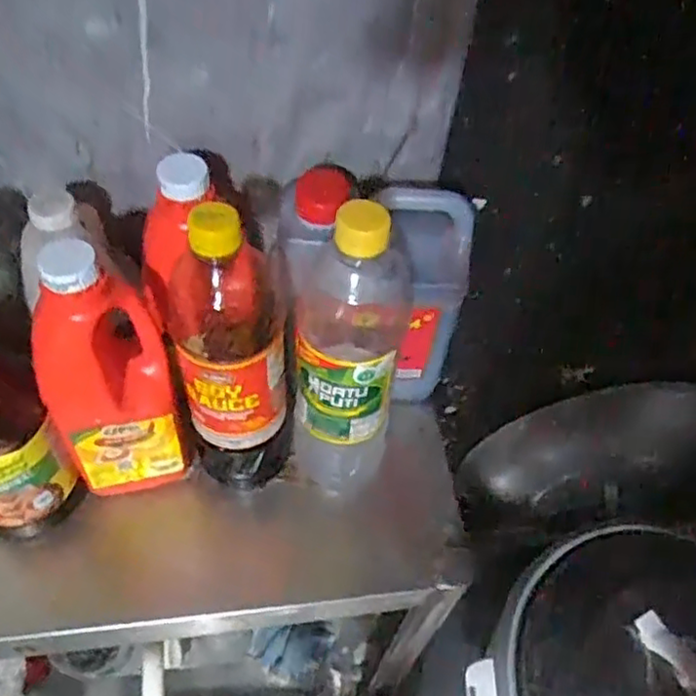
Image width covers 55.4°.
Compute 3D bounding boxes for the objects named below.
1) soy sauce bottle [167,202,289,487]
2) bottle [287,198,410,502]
[{"bbox_3d":[-0.084,0.019,0.486,0.073,0.250,0.068,-8,56,-11],"label":"soy sauce bottle"},{"bbox_3d":[0.000,0.006,0.495,0.081,0.277,0.089,8,54,0],"label":"bottle"}]

